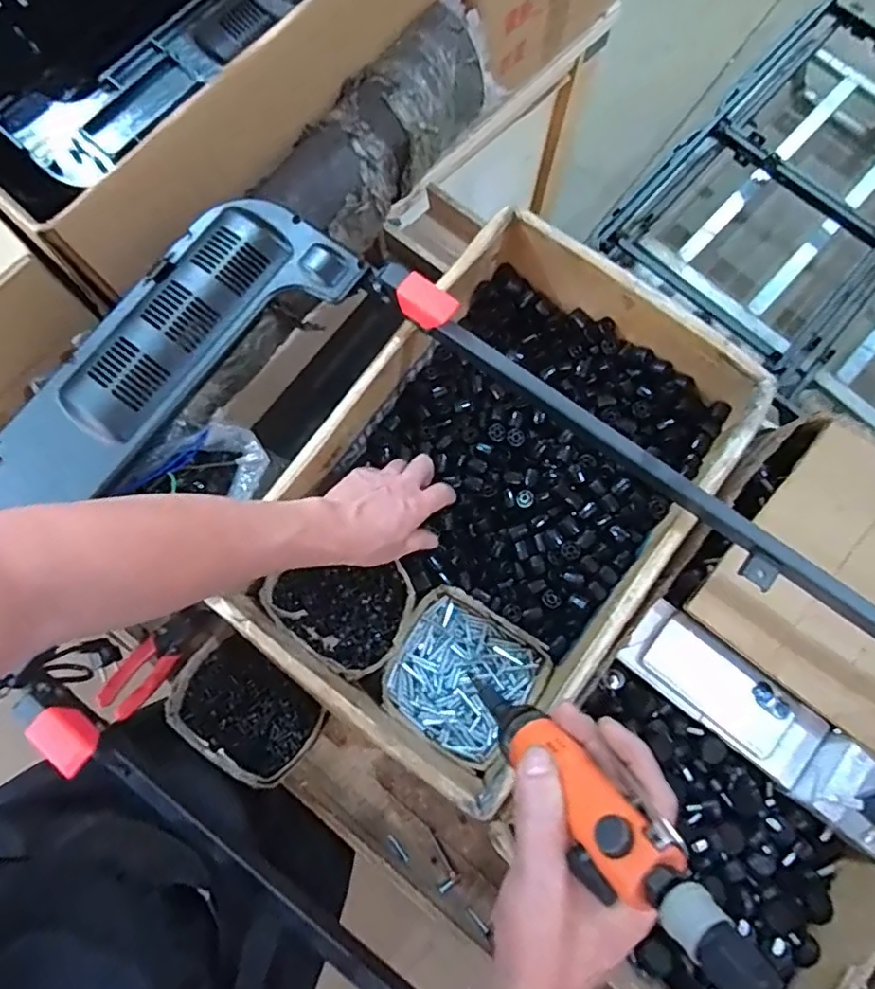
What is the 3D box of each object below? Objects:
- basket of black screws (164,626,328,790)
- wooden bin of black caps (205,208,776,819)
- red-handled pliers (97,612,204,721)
[{"bbox_3d":[-0.215,0.242,0.697,0.166,0.075,0.135,38,65,3],"label":"basket of black screws"},{"bbox_3d":[0.065,0.002,0.658,0.344,0.142,0.515,35,81,7],"label":"wooden bin of black caps"},{"bbox_3d":[-0.347,0.201,0.737,0.055,0.021,0.141,31,57,7],"label":"red-handled pliers"}]

